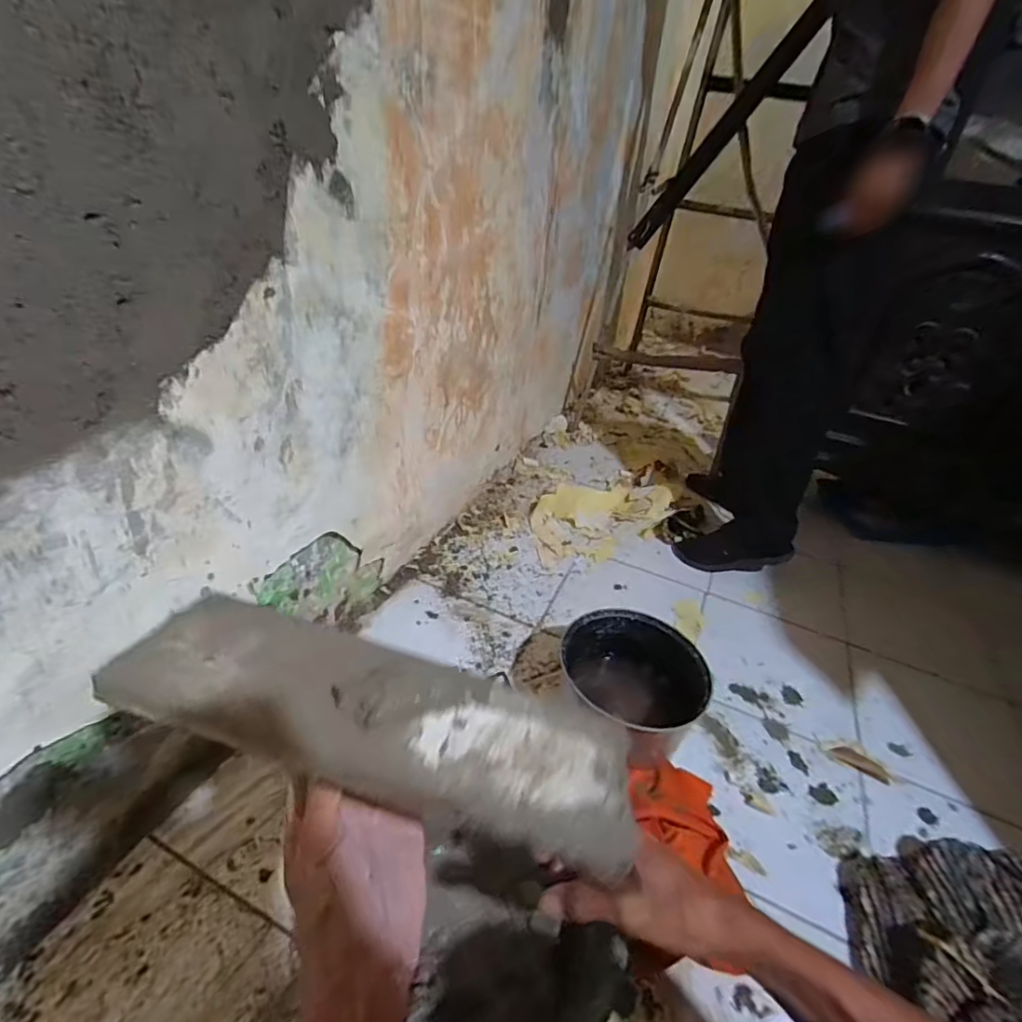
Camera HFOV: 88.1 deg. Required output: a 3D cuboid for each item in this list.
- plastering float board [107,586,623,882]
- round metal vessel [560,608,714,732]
[{"bbox_3d":[-0.078,0.125,0.332,0.315,0.021,0.107,17,35,4],"label":"plastering float board"},{"bbox_3d":[0.192,0.298,0.875,0.239,0.149,0.213,17,35,14],"label":"round metal vessel"}]

